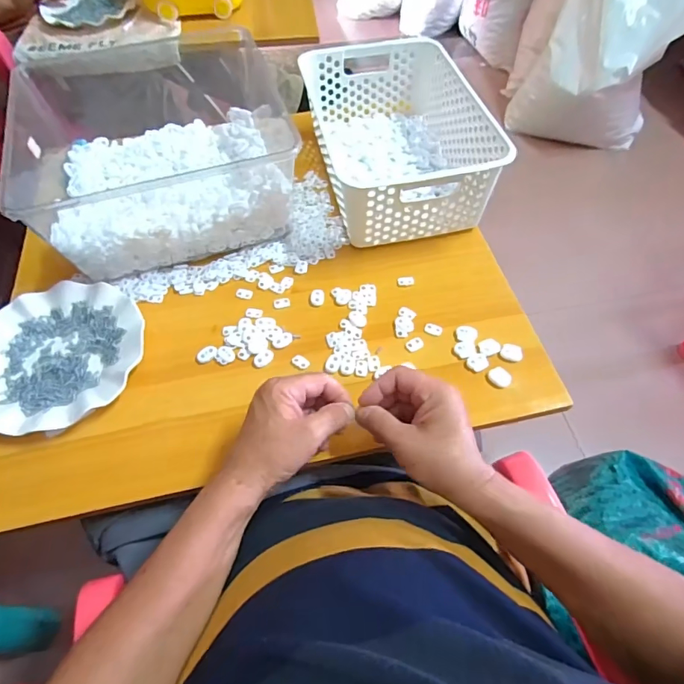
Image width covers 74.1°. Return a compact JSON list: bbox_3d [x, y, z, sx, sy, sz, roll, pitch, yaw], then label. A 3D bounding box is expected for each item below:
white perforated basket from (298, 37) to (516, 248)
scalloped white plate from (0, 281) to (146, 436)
[{"bbox_3d":[0.076,-0.278,0.625,0.193,0.114,0.309,-12,57,-7],"label":"white perforated basket"},{"bbox_3d":[-0.310,0.013,0.494,0.177,0.025,0.180,0,57,0],"label":"scalloped white plate"}]

